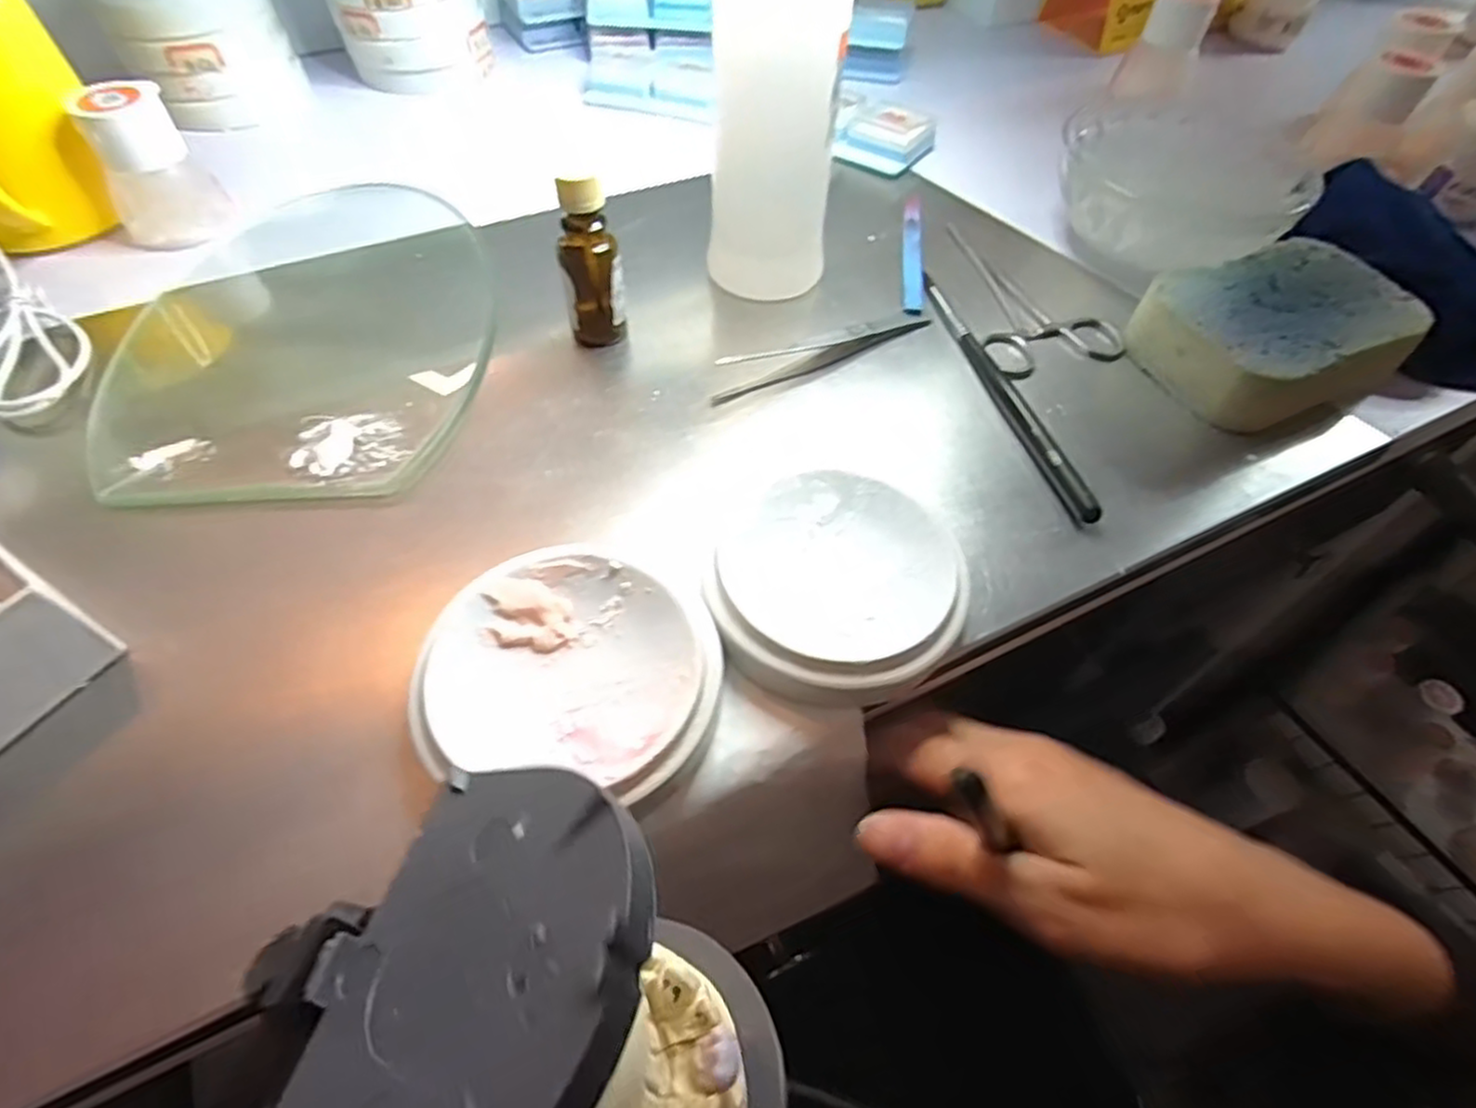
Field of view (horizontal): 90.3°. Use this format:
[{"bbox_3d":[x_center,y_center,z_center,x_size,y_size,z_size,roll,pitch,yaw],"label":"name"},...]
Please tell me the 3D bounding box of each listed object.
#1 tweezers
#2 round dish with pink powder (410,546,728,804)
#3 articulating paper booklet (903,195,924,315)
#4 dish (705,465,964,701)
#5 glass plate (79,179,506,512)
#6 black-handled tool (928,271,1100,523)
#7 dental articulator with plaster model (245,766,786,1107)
[{"bbox_3d":[0.038,-0.096,0.341,0.118,0.005,0.019,-23,59,-17],"label":"tweezers"},{"bbox_3d":[-0.050,0.036,0.234,0.088,0.026,0.079,9,55,4],"label":"round dish with pink powder"},{"bbox_3d":[0.093,-0.161,0.388,0.010,0.006,0.108,7,55,3],"label":"articulating paper booklet"},{"bbox_3d":[0.033,0.010,0.256,0.084,0.024,0.082,1,55,-1],"label":"dish"},{"bbox_3d":[-0.196,-0.118,0.344,0.151,0.007,0.235,-5,56,-6],"label":"glass plate"},{"bbox_3d":[0.117,-0.077,0.329,0.009,0.011,0.159,-11,56,-10],"label":"black-handled tool"},{"bbox_3d":[-0.030,0.083,0.122,0.082,0.078,0.062,33,61,18],"label":"dental articulator with plaster model"}]

